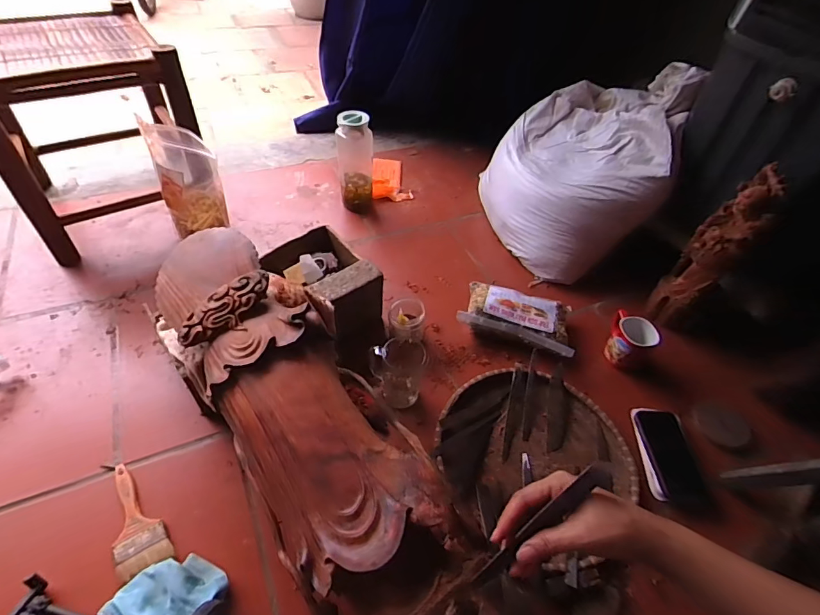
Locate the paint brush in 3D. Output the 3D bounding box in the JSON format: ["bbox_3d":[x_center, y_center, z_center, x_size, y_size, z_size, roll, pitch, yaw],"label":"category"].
[{"bbox_3d":[-0.411,0.309,0.649,0.068,0.010,0.172,-24,54,-24],"label":"paint brush"}]

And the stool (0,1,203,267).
[{"bbox_3d":[-0.715,-0.414,0.995,0.368,0.350,0.417,-25,55,-25],"label":"stool"}]

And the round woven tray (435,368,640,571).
[{"bbox_3d":[0.215,0.257,0.757,0.325,0.054,0.317,2,47,-3],"label":"round woven tray"}]

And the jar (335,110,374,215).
[{"bbox_3d":[-0.140,-0.365,1.118,0.085,0.239,0.074,-6,48,-11],"label":"jar"}]

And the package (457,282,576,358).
[{"bbox_3d":[0.229,0.019,0.930,0.234,0.060,0.133,17,49,9],"label":"package"}]

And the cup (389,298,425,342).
[{"bbox_3d":[-0.007,0.028,0.878,0.075,0.081,0.067,5,47,0],"label":"cup"}]

